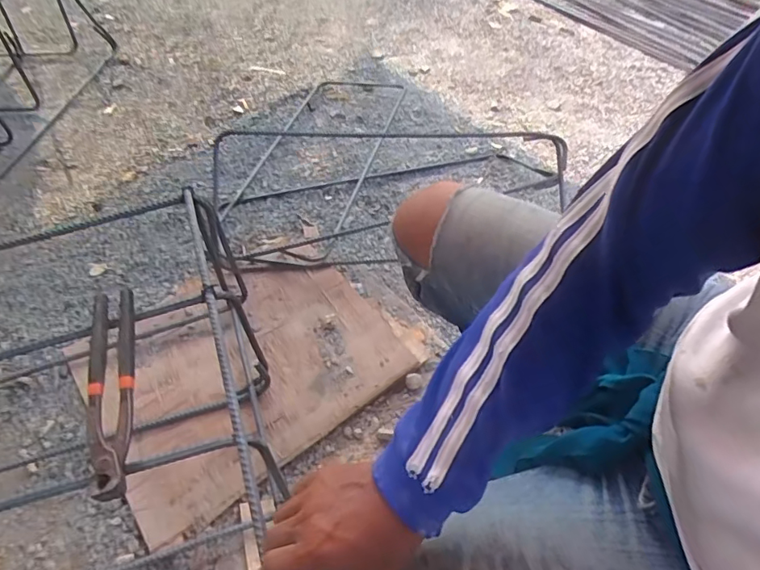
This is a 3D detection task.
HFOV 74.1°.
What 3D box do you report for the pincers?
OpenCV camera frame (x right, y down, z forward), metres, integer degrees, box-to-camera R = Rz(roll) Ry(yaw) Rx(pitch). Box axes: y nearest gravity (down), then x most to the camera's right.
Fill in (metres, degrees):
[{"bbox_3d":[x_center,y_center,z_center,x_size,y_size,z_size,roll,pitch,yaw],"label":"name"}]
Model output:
[{"bbox_3d":[-0.259,0.094,0.487,0.037,0.019,0.222,-13,51,-12],"label":"pincers"}]

